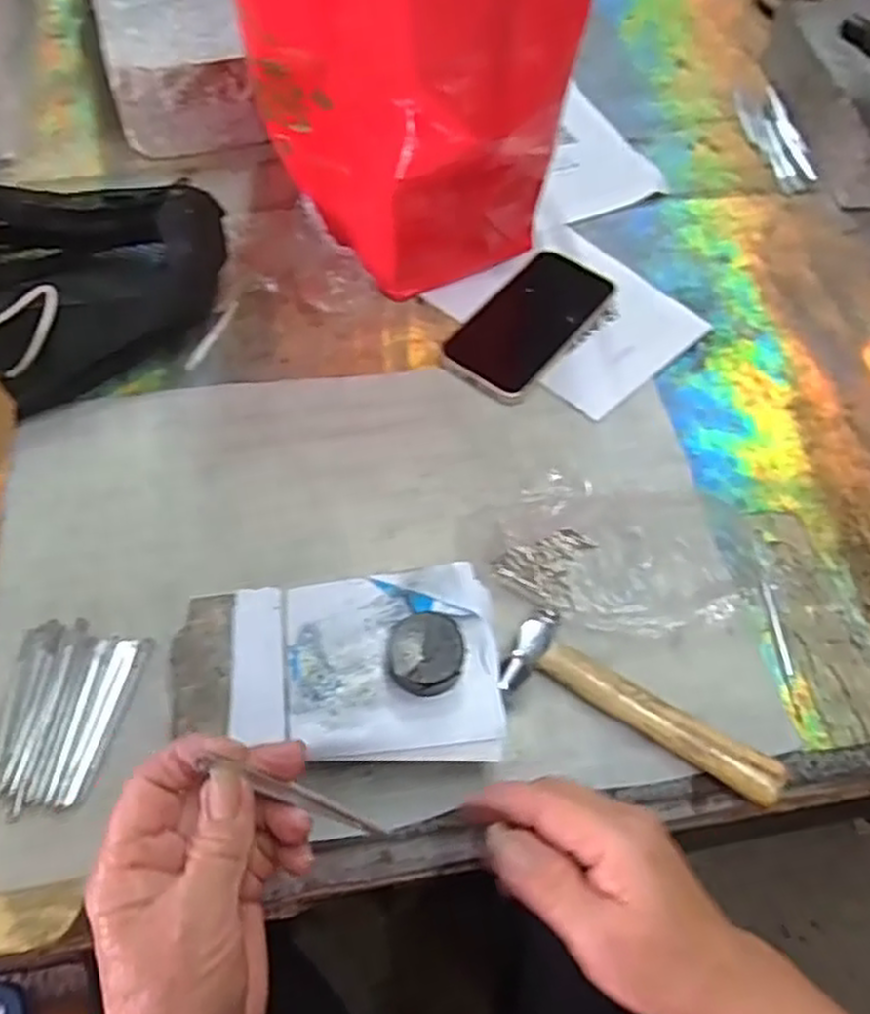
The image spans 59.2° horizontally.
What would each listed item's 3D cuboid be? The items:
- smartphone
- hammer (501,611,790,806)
[{"bbox_3d":[0.071,-0.143,0.582,0.071,0.012,0.152,34,63,15],"label":"smartphone"},{"bbox_3d":[0.115,0.115,0.427,0.155,0.023,0.049,29,61,12],"label":"hammer"}]

